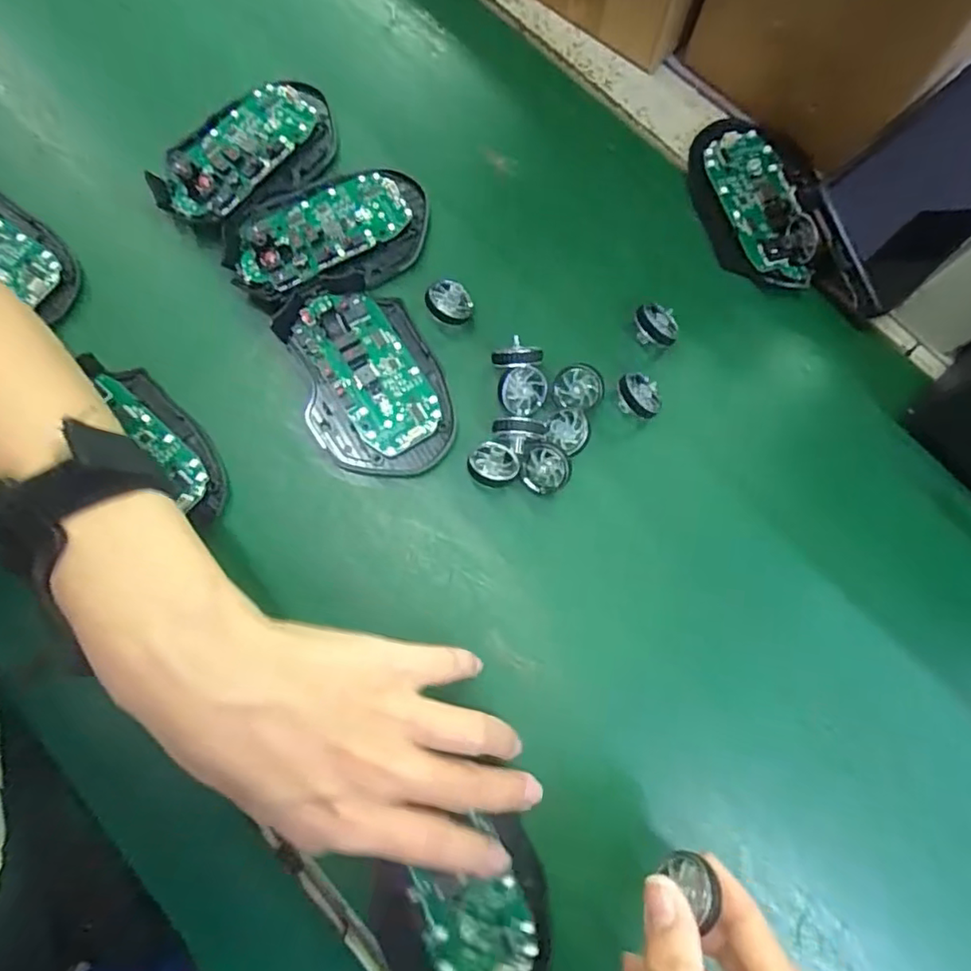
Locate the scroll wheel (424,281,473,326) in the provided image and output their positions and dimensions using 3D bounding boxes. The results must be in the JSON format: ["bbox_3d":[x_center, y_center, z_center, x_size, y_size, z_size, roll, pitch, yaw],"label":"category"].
[{"bbox_3d":[-0.020,-0.100,0.325,0.022,0.006,0.026,-32,88,-8],"label":"scroll wheel"}]

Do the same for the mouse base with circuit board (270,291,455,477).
[{"bbox_3d":[-0.063,-0.058,0.315,0.075,0.013,0.114,-24,82,-12],"label":"mouse base with circuit board"}]

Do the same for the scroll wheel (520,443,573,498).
[{"bbox_3d":[0.031,-0.008,0.298,0.025,0.007,0.023,13,76,-5],"label":"scroll wheel"}]

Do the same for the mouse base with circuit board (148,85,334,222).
[{"bbox_3d":[-0.139,-0.198,0.352,0.116,0.016,0.072,-42,84,-14],"label":"mouse base with circuit board"}]

